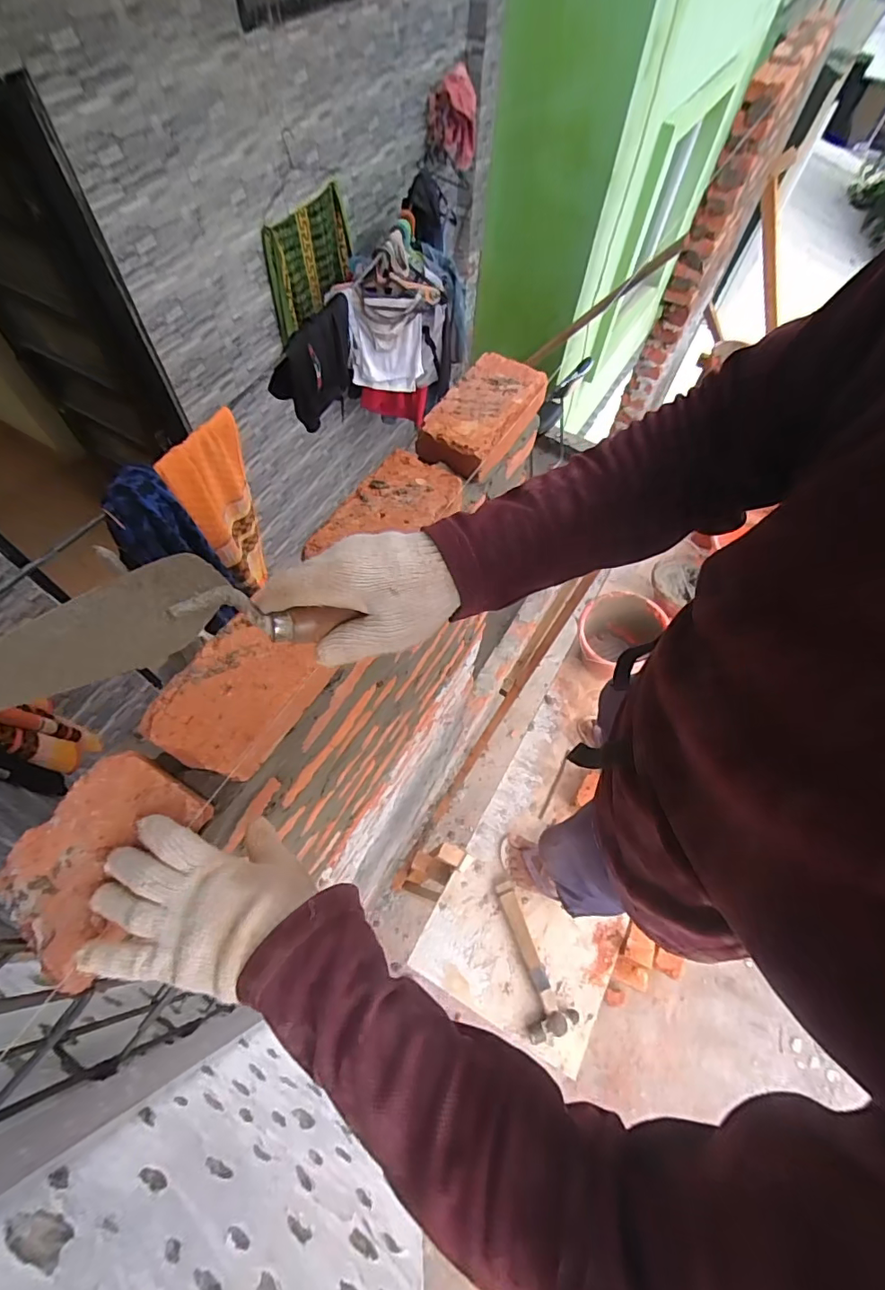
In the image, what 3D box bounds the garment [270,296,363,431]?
[{"bbox_3d":[-0.367,-0.853,1.511,0.091,0.276,0.414,18,62,6],"label":"garment"}]

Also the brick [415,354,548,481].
[{"bbox_3d":[0.058,-0.311,0.673,0.108,0.040,0.197,30,64,12],"label":"brick"}]

